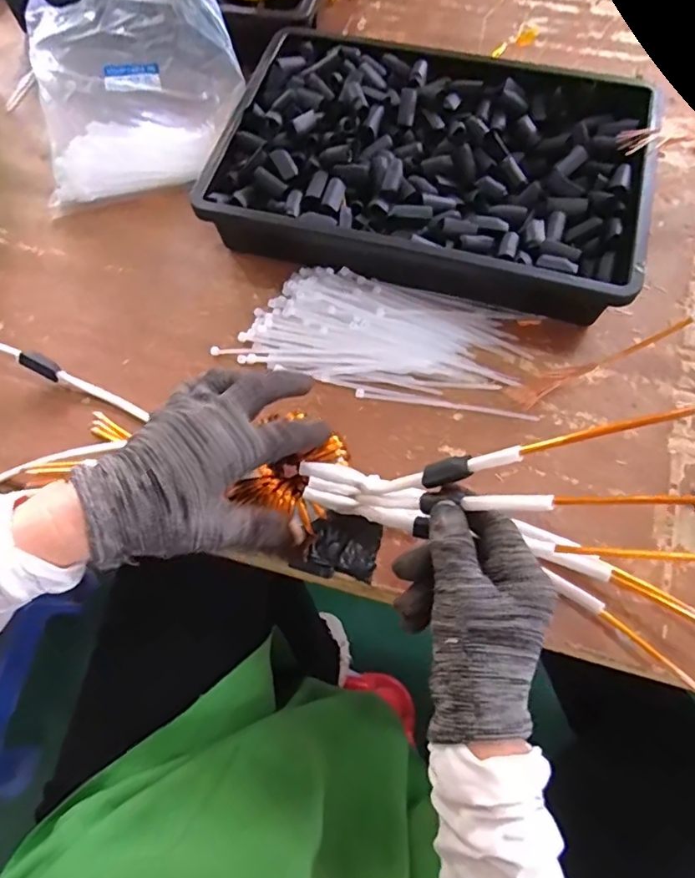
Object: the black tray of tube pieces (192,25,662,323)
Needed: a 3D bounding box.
[{"bbox_3d":[0.073,-0.238,0.493,0.360,0.066,0.256,13,68,7],"label":"black tray of tube pieces"}]

